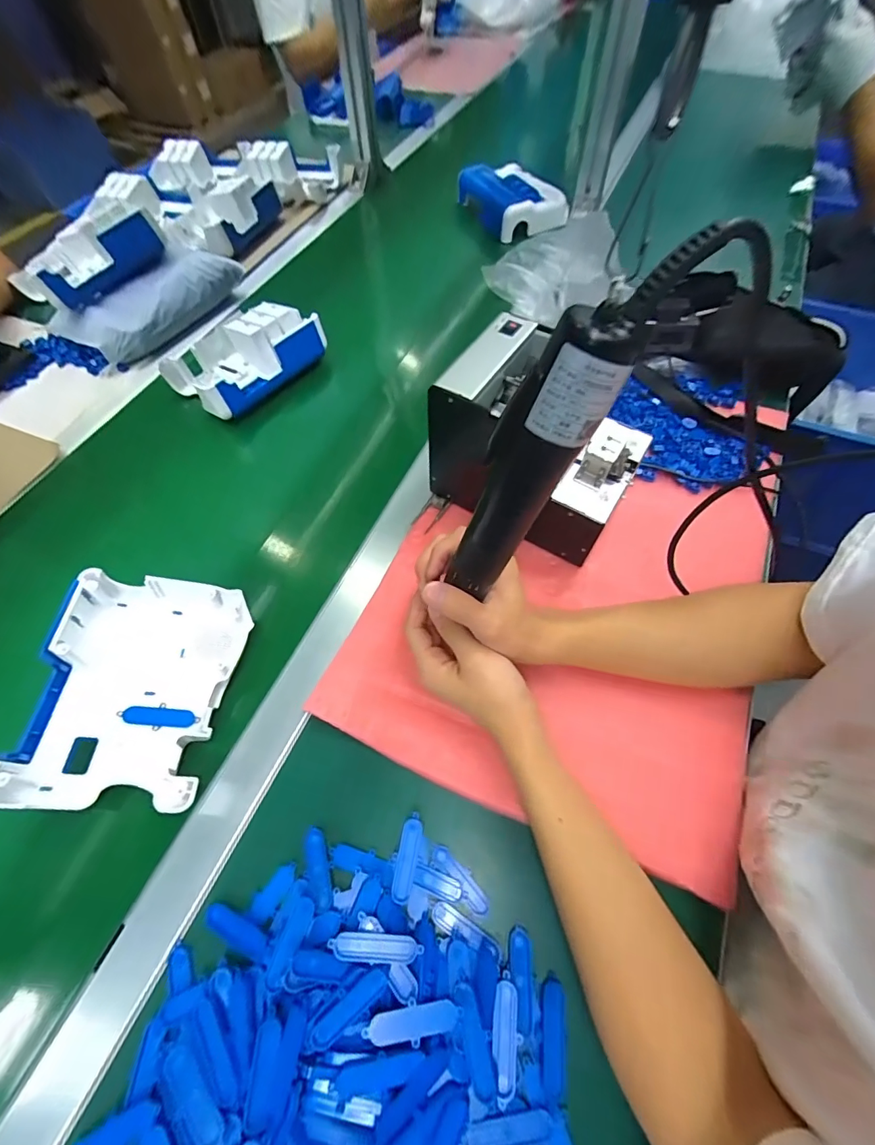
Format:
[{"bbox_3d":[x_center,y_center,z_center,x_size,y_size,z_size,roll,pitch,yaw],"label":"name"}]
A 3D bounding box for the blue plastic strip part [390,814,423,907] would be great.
[{"bbox_3d":[-0.024,0.213,0.334,0.018,0.004,0.055,8,49,7],"label":"blue plastic strip part"}]

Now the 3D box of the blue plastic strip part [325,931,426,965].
[{"bbox_3d":[-0.040,0.245,0.292,0.059,0.004,0.015,7,37,-6],"label":"blue plastic strip part"}]

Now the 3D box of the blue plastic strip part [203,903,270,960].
[{"bbox_3d":[-0.139,0.246,0.308,0.053,0.008,0.015,18,62,12],"label":"blue plastic strip part"}]

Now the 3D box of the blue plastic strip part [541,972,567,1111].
[{"bbox_3d":[0.074,0.295,0.283,0.016,0.004,0.059,6,60,5],"label":"blue plastic strip part"}]

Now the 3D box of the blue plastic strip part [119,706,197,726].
[{"bbox_3d":[-0.233,0.120,0.374,0.053,0.004,0.014,10,59,-15],"label":"blue plastic strip part"}]

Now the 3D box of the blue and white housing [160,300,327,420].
[{"bbox_3d":[-0.262,-0.298,0.595,0.141,0.058,0.183,35,67,20],"label":"blue and white housing"}]

